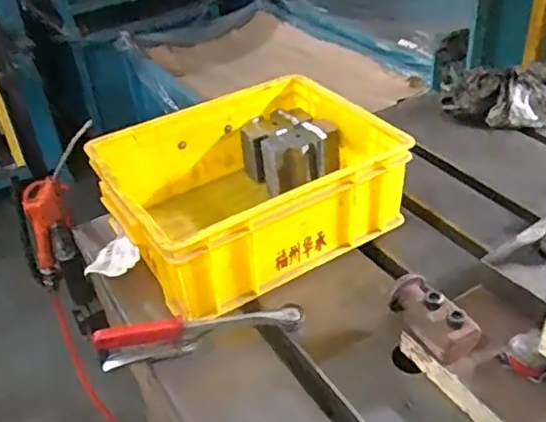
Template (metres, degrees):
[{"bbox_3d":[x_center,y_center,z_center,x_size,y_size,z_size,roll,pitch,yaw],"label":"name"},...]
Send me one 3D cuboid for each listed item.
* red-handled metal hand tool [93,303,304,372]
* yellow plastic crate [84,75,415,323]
[{"bbox_3d":[-0.076,0.124,0.636,0.214,0.036,0.024,-12,37,-10],"label":"red-handled metal hand tool"},{"bbox_3d":[-0.033,-0.033,0.785,0.341,0.127,0.272,-23,41,-24],"label":"yellow plastic crate"}]

